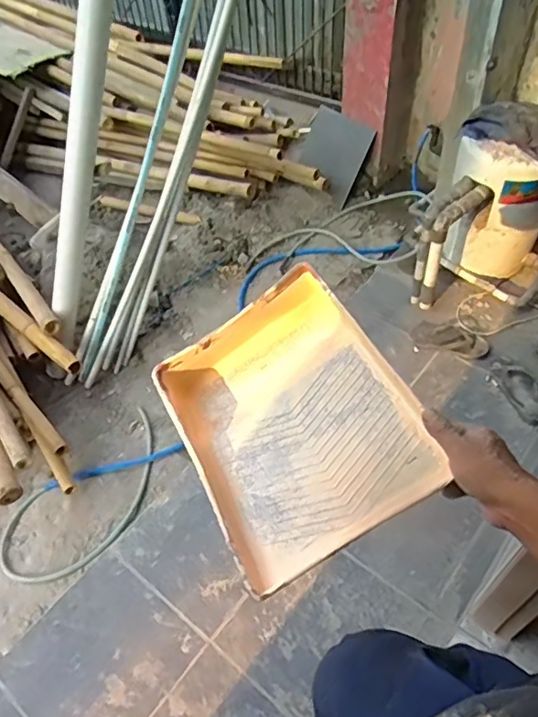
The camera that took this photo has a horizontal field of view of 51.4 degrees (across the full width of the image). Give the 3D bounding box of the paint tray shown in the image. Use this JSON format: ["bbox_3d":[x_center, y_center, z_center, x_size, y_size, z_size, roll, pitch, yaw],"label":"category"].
[{"bbox_3d":[0.026,0.070,0.706,0.267,0.082,0.345,-34,48,2],"label":"paint tray"}]

